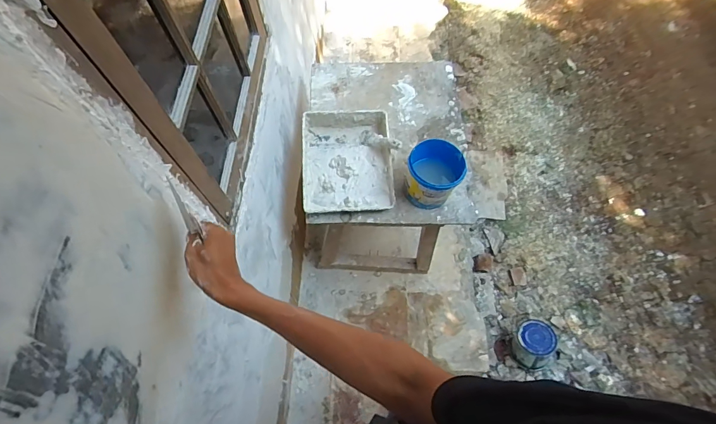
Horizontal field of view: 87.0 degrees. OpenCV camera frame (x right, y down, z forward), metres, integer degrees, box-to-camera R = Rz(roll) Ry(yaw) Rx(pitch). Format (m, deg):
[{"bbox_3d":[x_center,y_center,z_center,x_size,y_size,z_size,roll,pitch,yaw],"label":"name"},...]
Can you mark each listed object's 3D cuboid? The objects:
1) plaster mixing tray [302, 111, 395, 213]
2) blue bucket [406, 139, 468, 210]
[{"bbox_3d":[-0.033,-0.157,1.232,0.278,0.087,0.353,-4,64,1],"label":"plaster mixing tray"},{"bbox_3d":[0.227,-0.106,1.147,0.162,0.156,0.158,-1,64,2],"label":"blue bucket"}]

